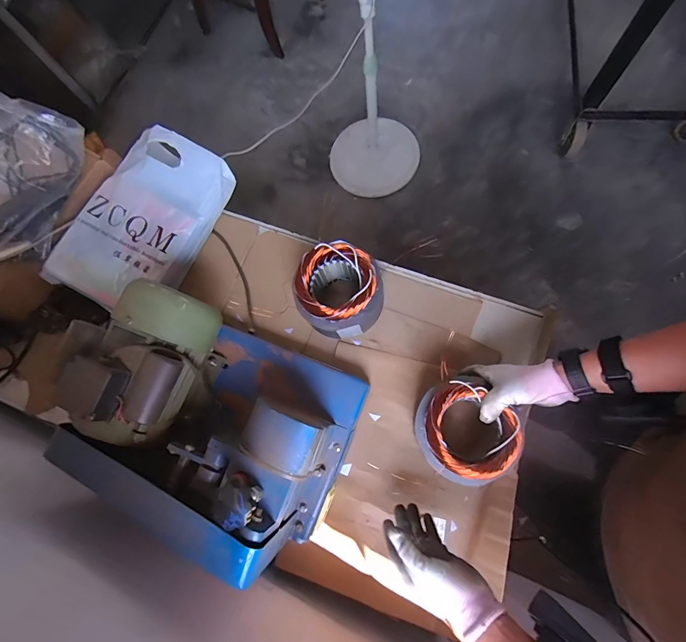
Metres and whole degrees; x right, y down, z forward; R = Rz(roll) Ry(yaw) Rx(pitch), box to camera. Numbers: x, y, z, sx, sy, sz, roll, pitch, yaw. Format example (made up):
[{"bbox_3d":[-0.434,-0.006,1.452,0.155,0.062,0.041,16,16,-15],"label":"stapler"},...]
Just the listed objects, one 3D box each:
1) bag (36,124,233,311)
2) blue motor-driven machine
[{"bbox_3d":[-0.401,-0.198,0.702,0.250,0.088,0.345,22,80,11],"label":"bag"},{"bbox_3d":[-0.185,0.137,0.529,0.384,0.187,0.273,22,81,8],"label":"blue motor-driven machine"}]

